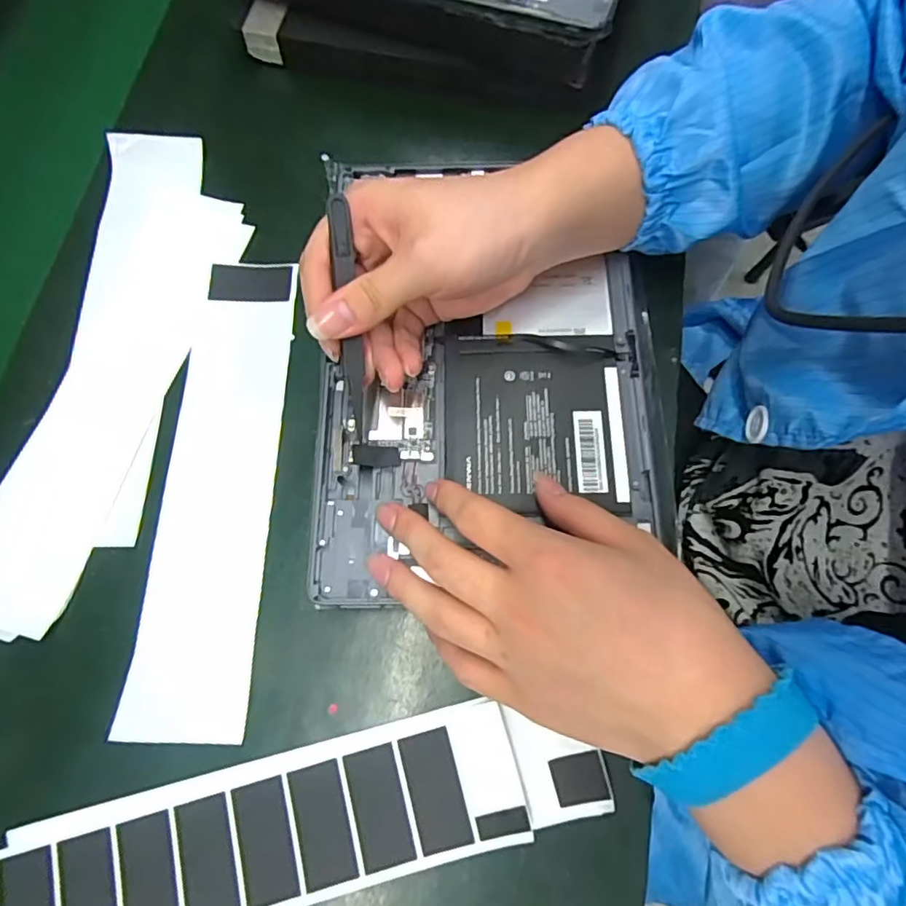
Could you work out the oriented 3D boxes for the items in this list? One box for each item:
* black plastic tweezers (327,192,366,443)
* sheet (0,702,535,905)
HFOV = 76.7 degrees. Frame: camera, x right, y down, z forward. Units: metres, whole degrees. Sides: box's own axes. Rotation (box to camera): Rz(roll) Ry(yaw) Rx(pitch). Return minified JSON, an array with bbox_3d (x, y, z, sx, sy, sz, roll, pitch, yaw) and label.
[{"bbox_3d":[-0.048,-0.061,0.274,0.009,0.006,0.116,-4,110,-1],"label":"black plastic tweezers"},{"bbox_3d":[-0.099,0.179,0.257,0.262,0.008,0.054,-15,74,-4],"label":"sheet"}]

